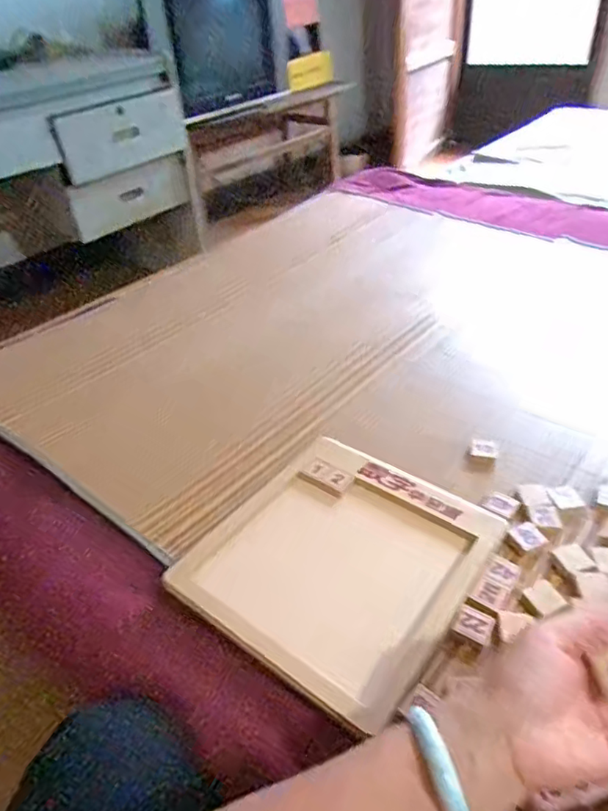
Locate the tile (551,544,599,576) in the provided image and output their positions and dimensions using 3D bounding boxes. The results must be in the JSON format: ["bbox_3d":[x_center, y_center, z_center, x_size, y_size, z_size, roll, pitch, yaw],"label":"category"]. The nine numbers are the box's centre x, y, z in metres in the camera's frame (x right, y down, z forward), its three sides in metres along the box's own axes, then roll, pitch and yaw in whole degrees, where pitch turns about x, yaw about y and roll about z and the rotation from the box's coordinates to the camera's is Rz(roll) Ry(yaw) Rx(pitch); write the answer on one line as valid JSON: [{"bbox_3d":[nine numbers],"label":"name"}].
[{"bbox_3d":[0.254,0.143,0.521,0.027,0.004,0.031,-15,38,-11],"label":"tile"}]

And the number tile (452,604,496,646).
[{"bbox_3d":[0.144,0.185,0.468,0.028,0.006,0.026,19,44,30],"label":"number tile"}]

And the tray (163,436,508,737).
[{"bbox_3d":[0.035,0.140,0.528,0.230,0.020,0.248,23,45,28],"label":"tray"}]

